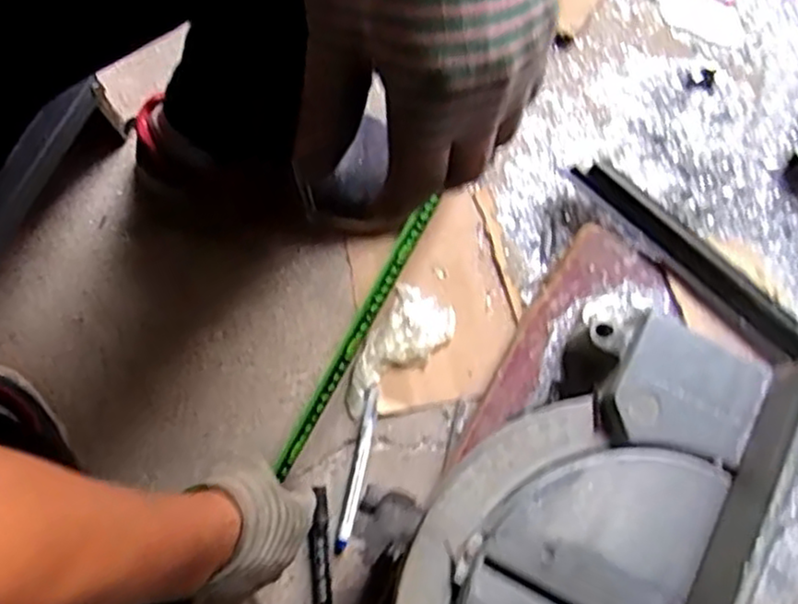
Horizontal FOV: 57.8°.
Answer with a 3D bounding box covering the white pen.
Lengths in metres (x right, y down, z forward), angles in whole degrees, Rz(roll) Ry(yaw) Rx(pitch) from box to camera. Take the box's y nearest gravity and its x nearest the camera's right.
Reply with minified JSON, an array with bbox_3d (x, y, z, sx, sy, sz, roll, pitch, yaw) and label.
[{"bbox_3d":[-0.036,0.149,0.646,0.015,0.011,0.144,11,73,3],"label":"white pen"}]

